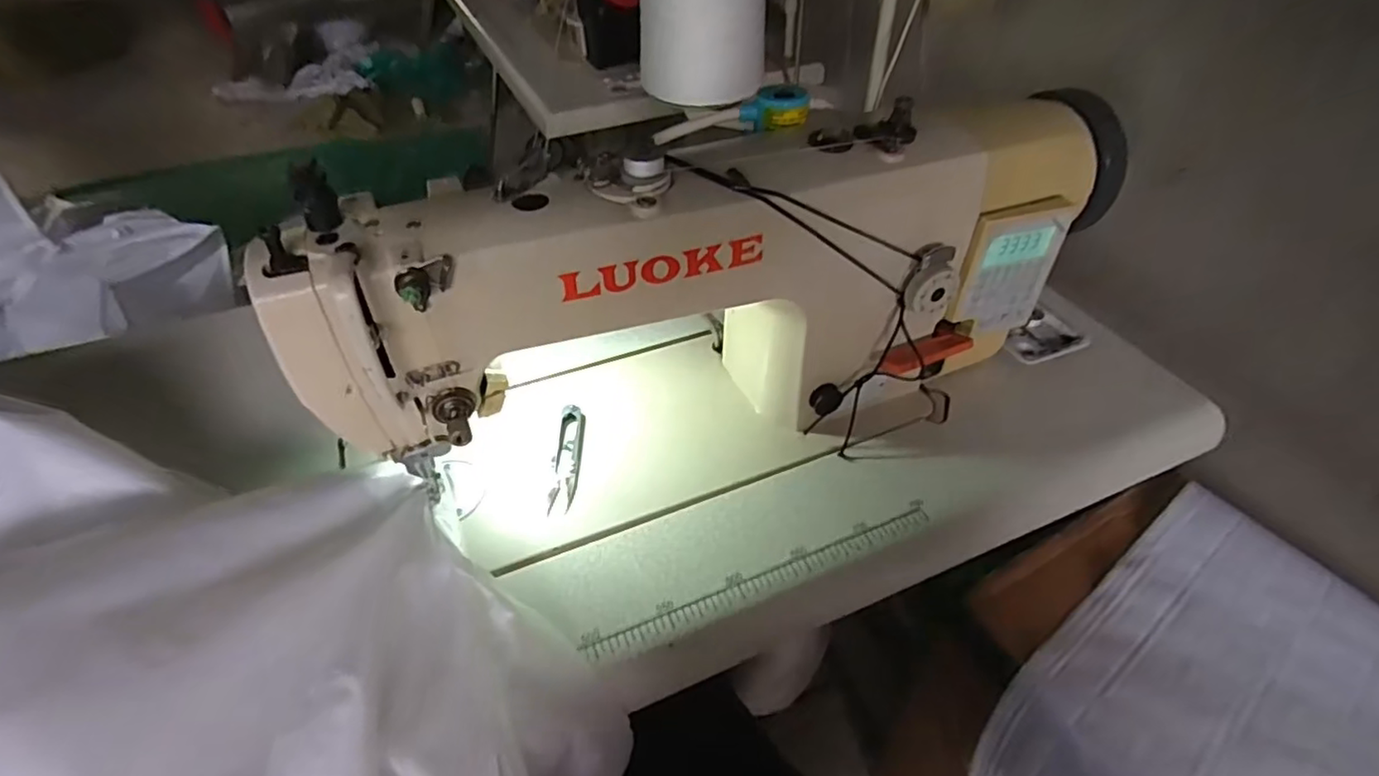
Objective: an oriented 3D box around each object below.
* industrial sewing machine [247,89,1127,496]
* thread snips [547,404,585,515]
[{"bbox_3d":[0.045,-0.068,0.481,0.578,0.239,0.141,-15,46,-14],"label":"industrial sewing machine"},{"bbox_3d":[-0.096,0.053,0.512,0.020,0.007,0.100,-1,44,0],"label":"thread snips"}]

